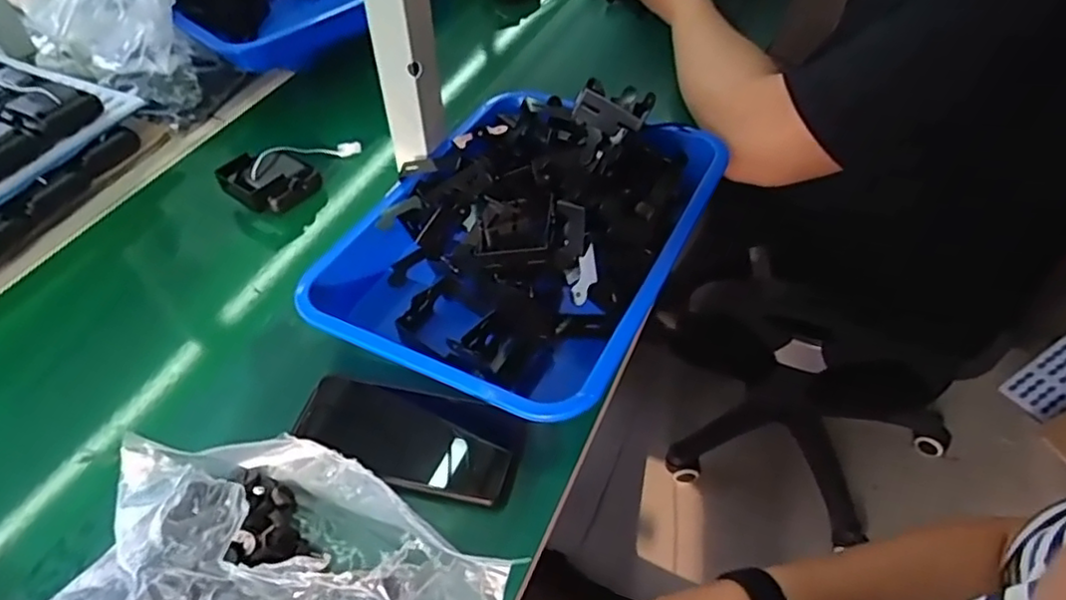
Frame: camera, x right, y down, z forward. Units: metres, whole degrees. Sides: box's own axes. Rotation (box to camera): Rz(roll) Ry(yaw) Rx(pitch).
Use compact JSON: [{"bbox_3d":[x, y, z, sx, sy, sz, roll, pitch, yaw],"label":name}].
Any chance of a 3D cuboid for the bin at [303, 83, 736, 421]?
[{"bbox_3d":[-0.005,-0.073,0.573,0.260,0.118,0.350,20,52,18],"label":"bin"}]

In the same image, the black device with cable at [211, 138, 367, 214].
[{"bbox_3d":[-0.250,-0.140,0.692,0.071,0.037,0.140,32,56,26],"label":"black device with cable"}]

